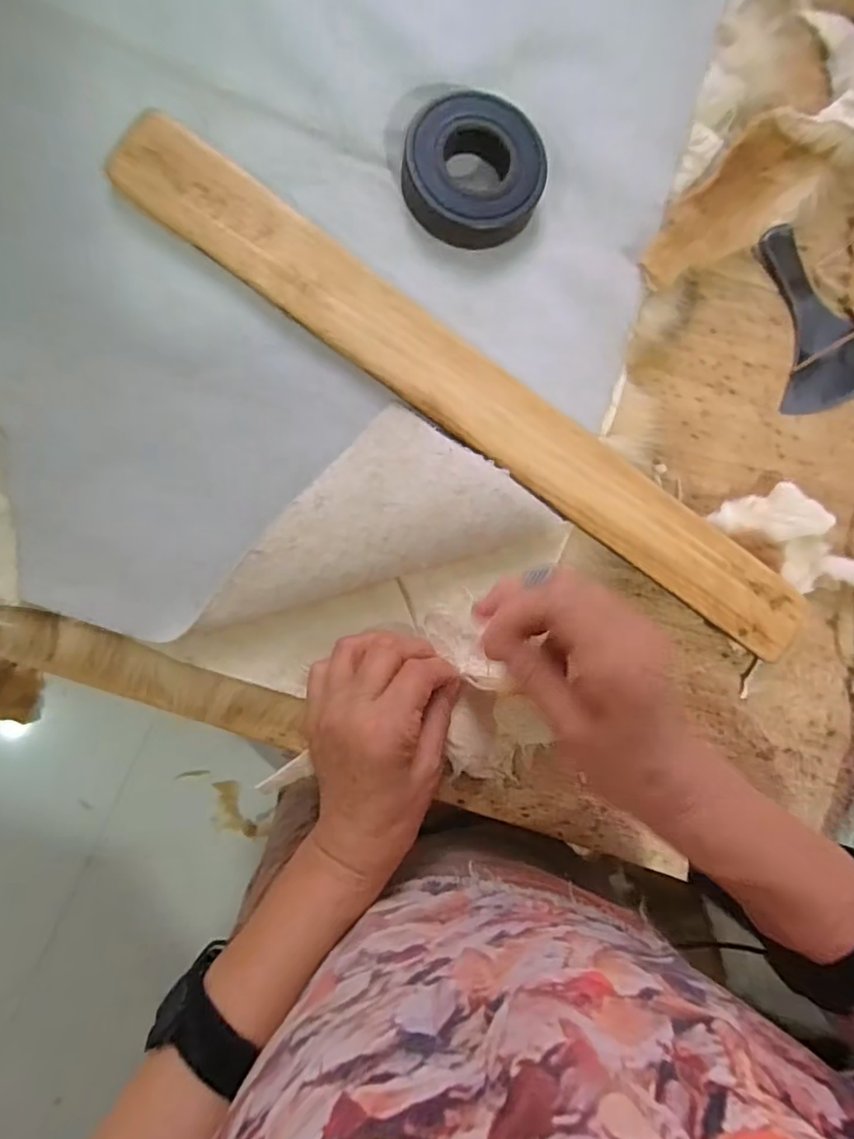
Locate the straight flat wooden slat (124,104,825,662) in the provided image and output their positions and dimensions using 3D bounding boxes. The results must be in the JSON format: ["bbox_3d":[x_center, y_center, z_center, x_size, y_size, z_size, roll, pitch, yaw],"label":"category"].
[{"bbox_3d":[0.034,-0.100,0.352,0.490,0.014,0.051,35,84,-6],"label":"straight flat wooden slat"}]

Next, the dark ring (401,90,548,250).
[{"bbox_3d":[0.031,-0.250,0.359,0.087,0.023,0.080,0,88,-8],"label":"dark ring"}]

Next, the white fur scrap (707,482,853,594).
[{"bbox_3d":[0.254,-0.019,0.386,0.116,0.017,0.053,36,84,-5],"label":"white fur scrap"}]

